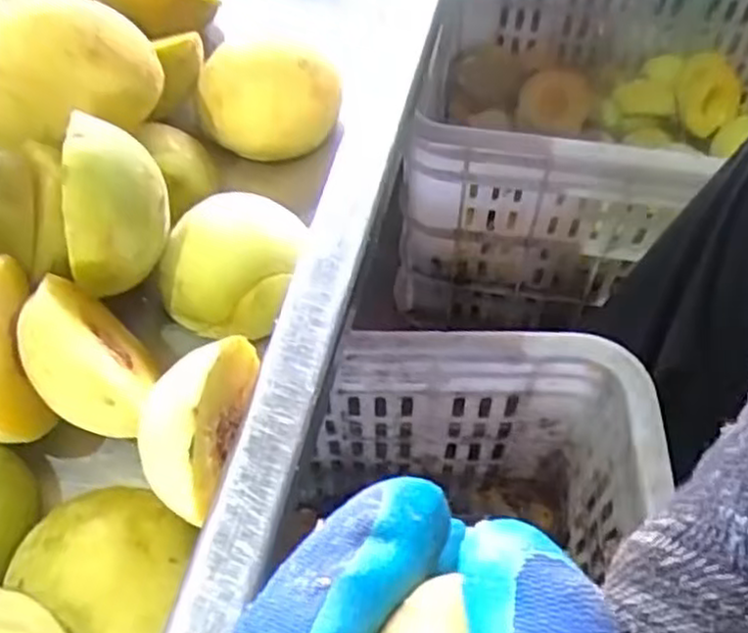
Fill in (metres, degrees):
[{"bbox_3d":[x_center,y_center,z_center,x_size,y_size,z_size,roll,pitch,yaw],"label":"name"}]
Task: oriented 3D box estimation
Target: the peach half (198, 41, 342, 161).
[{"bbox_3d":[-0.048,-0.099,0.339,0.060,0.033,0.050,16,102,-7],"label":"peach half"}]

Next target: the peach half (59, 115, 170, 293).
[{"bbox_3d":[-0.091,-0.039,0.266,0.026,0.046,0.052,-1,57,0],"label":"peach half"}]

